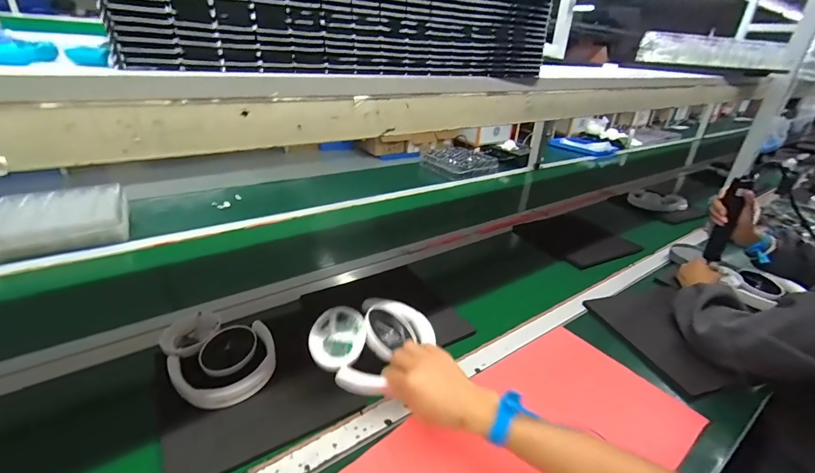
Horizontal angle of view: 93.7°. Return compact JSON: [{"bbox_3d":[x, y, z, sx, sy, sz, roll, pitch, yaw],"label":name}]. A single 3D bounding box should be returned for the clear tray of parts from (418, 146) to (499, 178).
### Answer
[{"bbox_3d":[0.231,-0.333,1.693,0.275,0.070,0.262,-15,33,-33],"label":"clear tray of parts"}]

